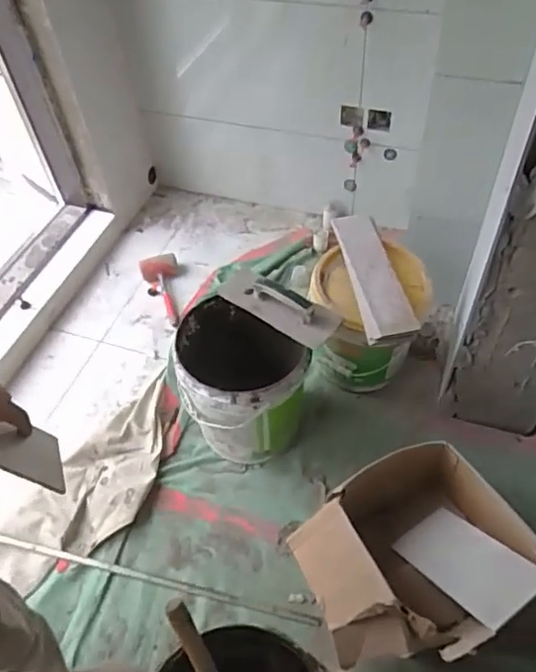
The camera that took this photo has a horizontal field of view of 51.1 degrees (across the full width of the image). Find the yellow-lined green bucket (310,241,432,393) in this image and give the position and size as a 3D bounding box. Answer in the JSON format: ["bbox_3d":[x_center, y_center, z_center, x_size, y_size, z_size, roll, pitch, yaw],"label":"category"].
[{"bbox_3d":[0.258,-0.036,1.519,0.294,0.340,0.305,-2,49,3],"label":"yellow-lined green bucket"}]

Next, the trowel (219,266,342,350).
[{"bbox_3d":[0.018,-0.079,1.321,0.303,0.083,0.097,26,56,25],"label":"trowel"}]

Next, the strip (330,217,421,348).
[{"bbox_3d":[0.259,-0.155,1.402,0.112,0.040,0.416,-8,49,-3],"label":"strip"}]

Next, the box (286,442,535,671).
[{"bbox_3d":[0.293,0.475,1.188,0.430,0.202,0.371,-30,53,-20],"label":"box"}]

